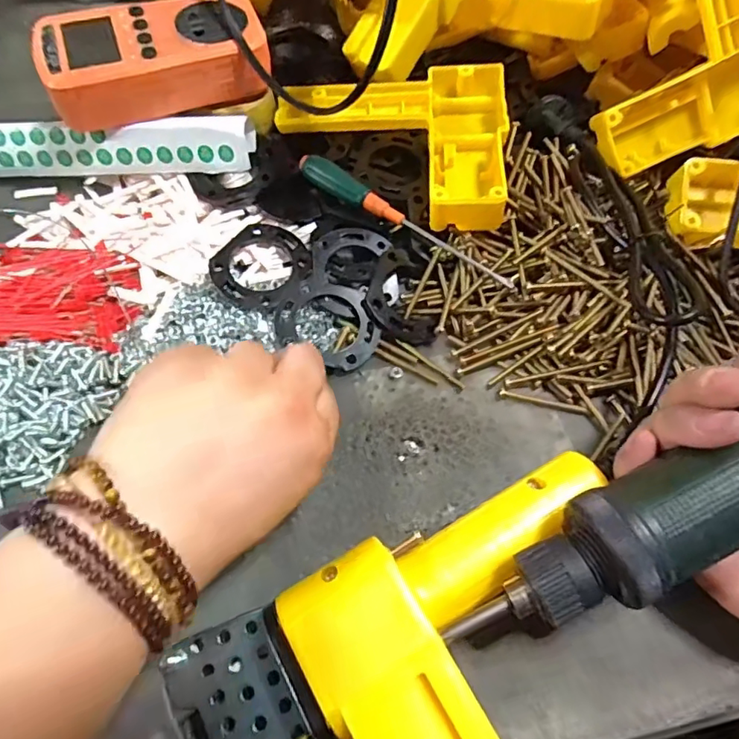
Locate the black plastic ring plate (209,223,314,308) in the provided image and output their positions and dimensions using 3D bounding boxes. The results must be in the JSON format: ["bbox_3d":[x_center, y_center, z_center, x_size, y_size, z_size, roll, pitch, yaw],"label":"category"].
[{"bbox_3d":[-0.061,-0.061,0.310,0.055,0.006,0.055,2,65,-5],"label":"black plastic ring plate"}]

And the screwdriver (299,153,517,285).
[{"bbox_3d":[0.020,-0.090,0.316,0.150,0.015,0.013,32,66,13],"label":"screwdriver"}]

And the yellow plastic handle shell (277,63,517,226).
[{"bbox_3d":[0.013,-0.143,0.327,0.142,0.034,0.116,8,63,1],"label":"yellow plastic handle shell"}]

